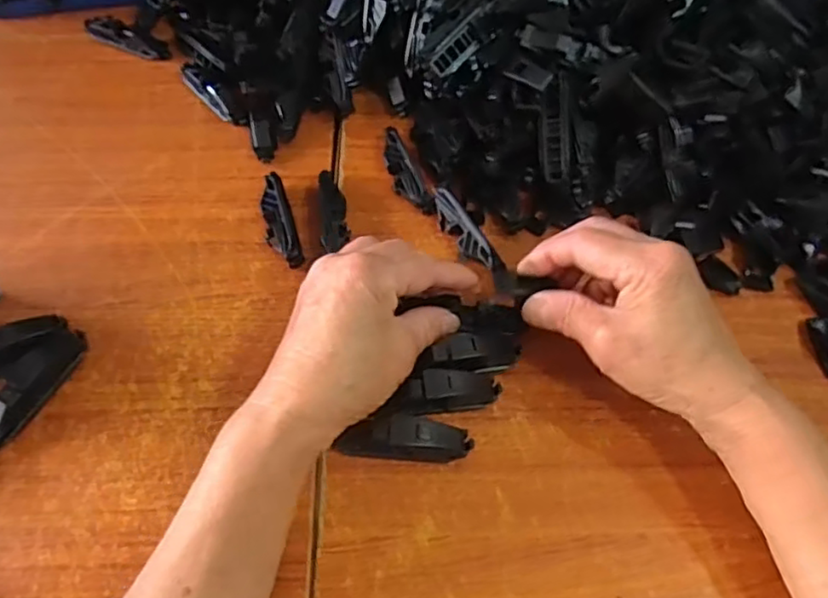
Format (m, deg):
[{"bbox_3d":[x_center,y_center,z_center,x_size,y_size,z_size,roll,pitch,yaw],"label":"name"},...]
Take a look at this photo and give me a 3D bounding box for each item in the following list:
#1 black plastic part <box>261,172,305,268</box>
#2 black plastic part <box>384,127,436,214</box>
[{"bbox_3d":[-0.090,-0.050,0.438,0.019,0.017,0.080,-14,59,-10],"label":"black plastic part"},{"bbox_3d":[-0.007,-0.089,0.462,0.019,0.016,0.076,-16,60,-12],"label":"black plastic part"}]

